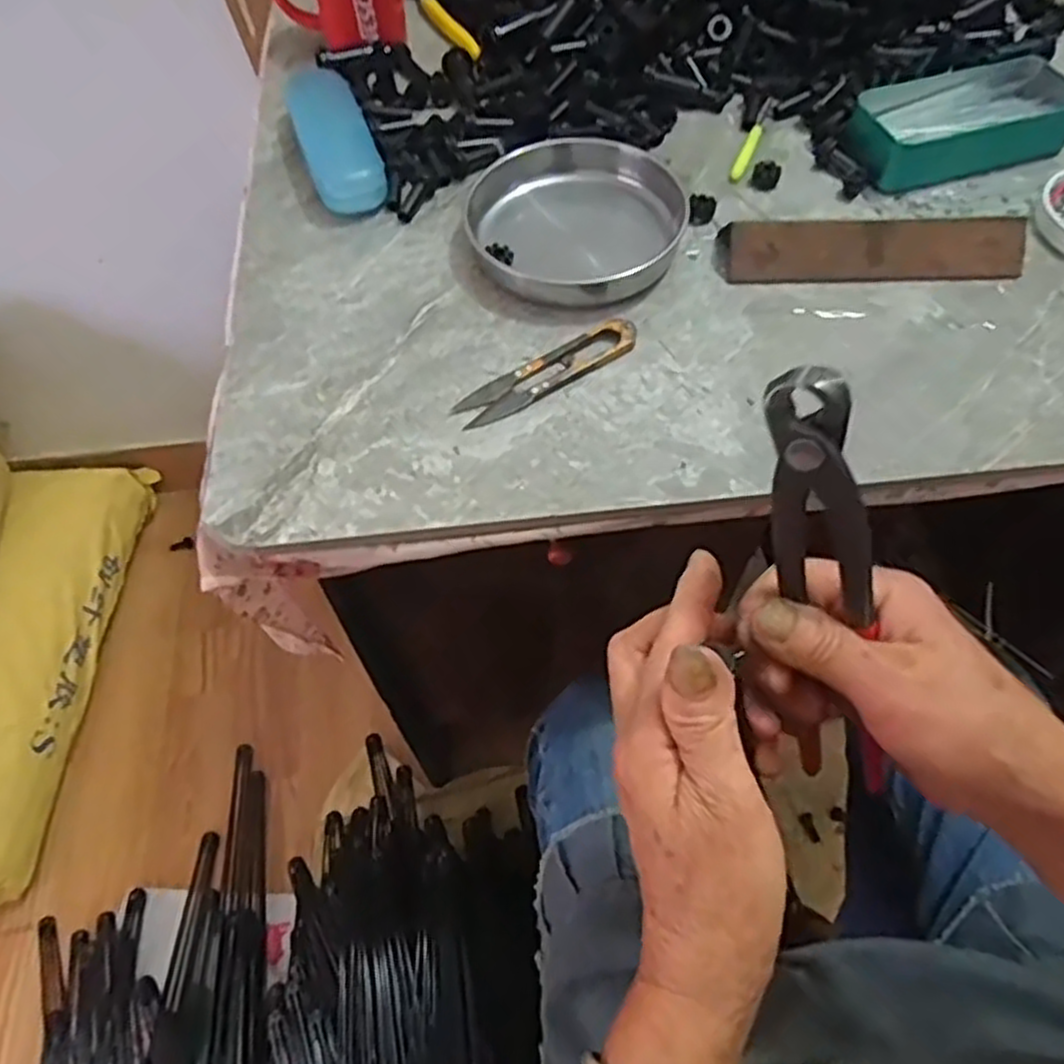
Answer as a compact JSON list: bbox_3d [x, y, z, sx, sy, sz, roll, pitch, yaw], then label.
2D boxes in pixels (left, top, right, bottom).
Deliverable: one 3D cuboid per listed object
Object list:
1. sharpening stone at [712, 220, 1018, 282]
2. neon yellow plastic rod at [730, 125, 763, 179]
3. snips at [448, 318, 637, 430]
[{"bbox_3d":[0.209,-0.174,0.475,0.184,0.025,0.029,1,59,2],"label":"sharpening stone"},{"bbox_3d":[0.153,-0.271,0.545,0.012,0.008,0.067,18,61,12],"label":"neon yellow plastic rod"},{"bbox_3d":[0.010,-0.092,0.441,0.116,0.010,0.026,-28,62,-15],"label":"snips"}]

